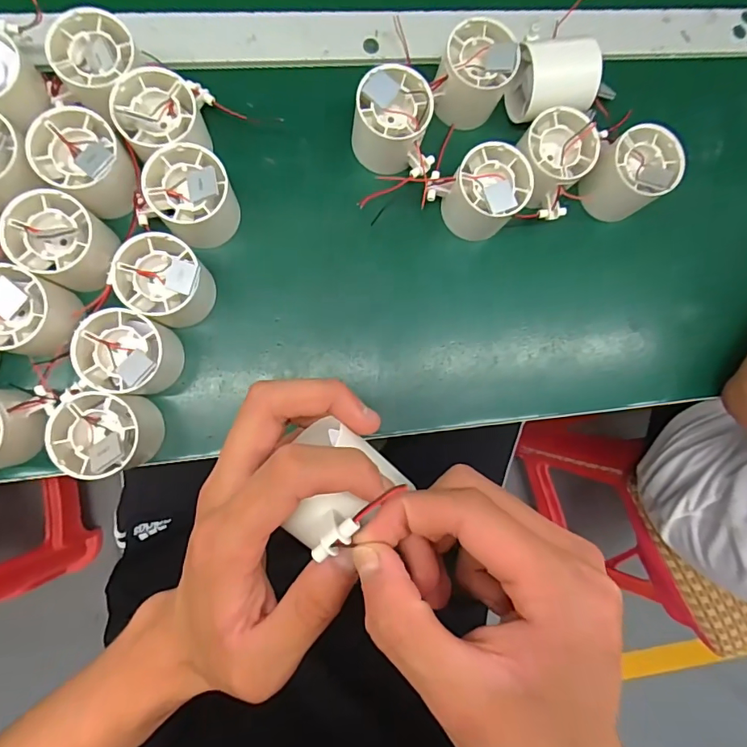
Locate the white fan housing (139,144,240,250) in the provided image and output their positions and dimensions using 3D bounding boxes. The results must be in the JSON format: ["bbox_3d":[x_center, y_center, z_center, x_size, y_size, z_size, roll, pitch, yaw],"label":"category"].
[{"bbox_3d":[-0.125,-0.123,0.331,0.051,0.052,0.054,0,88,-7],"label":"white fan housing"}]

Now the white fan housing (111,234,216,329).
[{"bbox_3d":[-0.143,-0.063,0.327,0.051,0.054,0.054,0,88,-7],"label":"white fan housing"}]

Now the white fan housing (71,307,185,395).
[{"bbox_3d":[-0.165,-0.013,0.323,0.052,0.053,0.051,0,88,-7],"label":"white fan housing"}]

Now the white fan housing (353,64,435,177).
[{"bbox_3d":[0.015,-0.183,0.352,0.058,0.052,0.058,0,88,-7],"label":"white fan housing"}]

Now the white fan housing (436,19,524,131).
[{"bbox_3d":[0.076,-0.227,0.363,0.051,0.047,0.057,30,85,-5],"label":"white fan housing"}]

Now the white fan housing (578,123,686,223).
[{"bbox_3d":[0.198,-0.154,0.375,0.055,0.058,0.054,0,88,-7],"label":"white fan housing"}]

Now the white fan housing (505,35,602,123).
[{"bbox_3d":[0.138,-0.226,0.370,0.055,0.054,0.057,-6,89,-7],"label":"white fan housing"}]

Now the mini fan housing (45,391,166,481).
[{"bbox_3d":[-0.176,0.039,0.317,0.057,0.054,0.053,-11,89,-7],"label":"mini fan housing"}]

